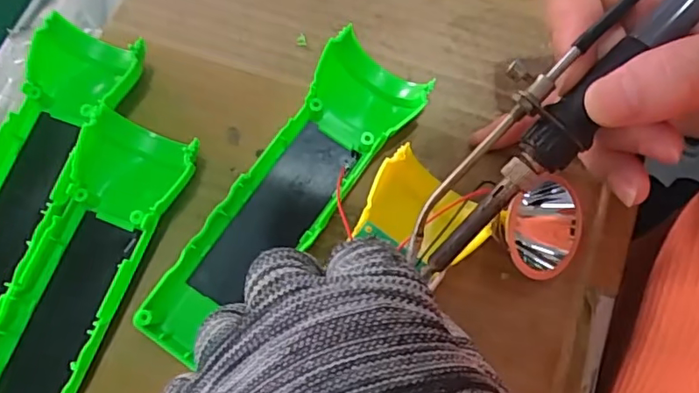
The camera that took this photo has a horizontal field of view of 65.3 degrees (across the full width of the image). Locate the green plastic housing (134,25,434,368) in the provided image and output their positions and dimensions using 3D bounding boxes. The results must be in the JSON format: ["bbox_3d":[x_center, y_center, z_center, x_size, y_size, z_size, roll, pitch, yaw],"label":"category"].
[{"bbox_3d":[-0.026,-0.001,0.242,0.046,0.027,0.161,31,75,10],"label":"green plastic housing"}]

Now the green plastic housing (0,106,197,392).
[{"bbox_3d":[-0.117,0.043,0.234,0.049,0.031,0.162,19,73,6],"label":"green plastic housing"}]

